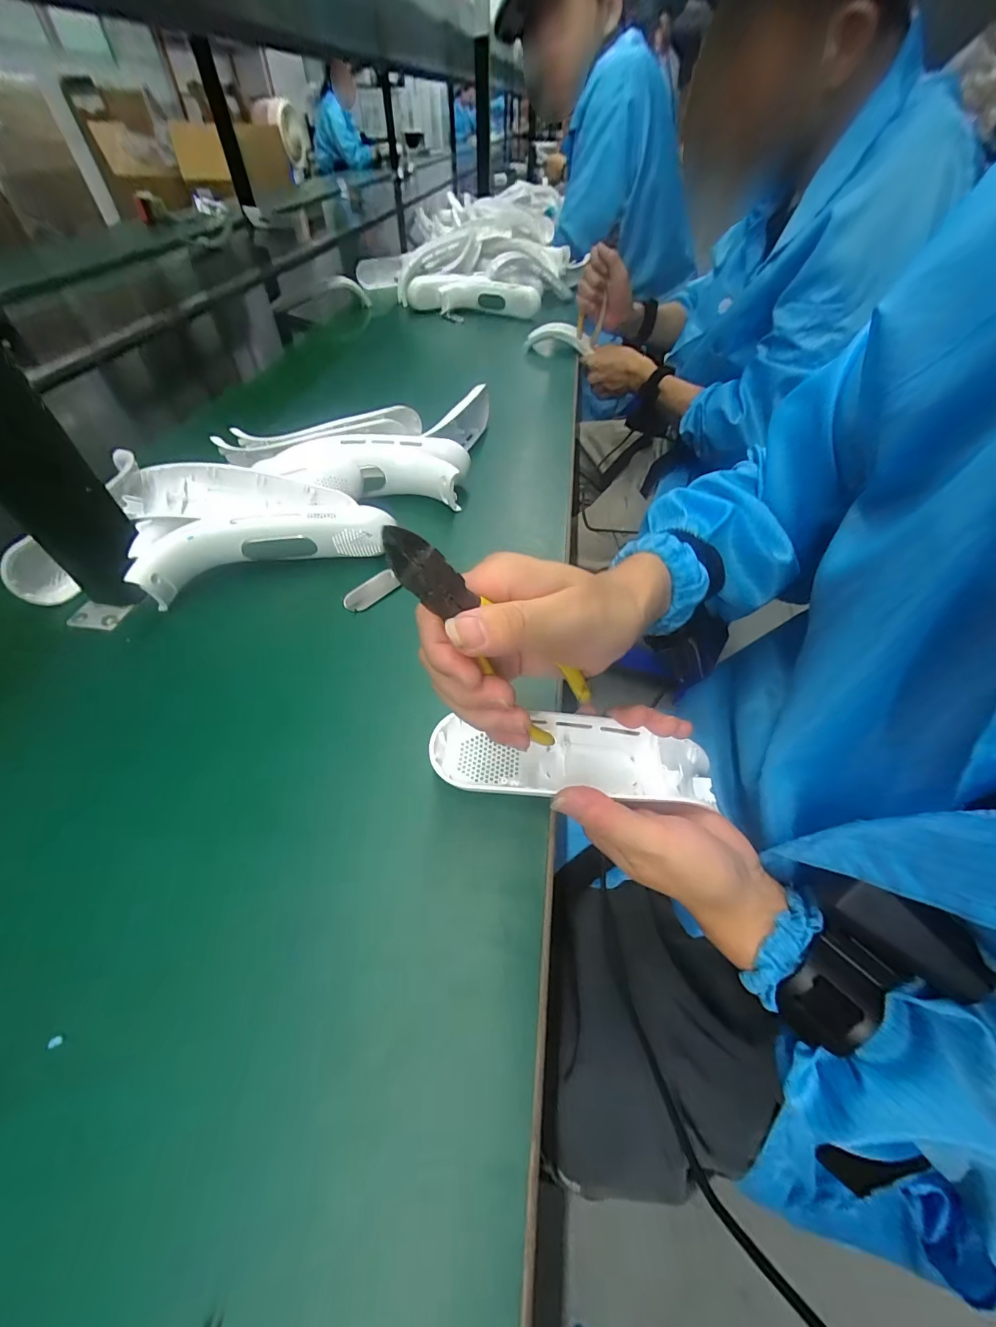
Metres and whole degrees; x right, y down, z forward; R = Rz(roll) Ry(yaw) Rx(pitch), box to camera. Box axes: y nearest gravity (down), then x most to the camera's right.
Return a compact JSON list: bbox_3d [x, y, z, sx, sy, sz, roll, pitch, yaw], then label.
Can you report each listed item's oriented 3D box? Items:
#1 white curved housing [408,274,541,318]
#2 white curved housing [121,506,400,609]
[{"bbox_3d":[-0.044,-0.741,0.892,0.253,0.046,0.072,10,51,7],"label":"white curved housing"},{"bbox_3d":[-0.190,-0.102,0.371,0.195,0.045,0.045,-17,53,-14],"label":"white curved housing"}]

